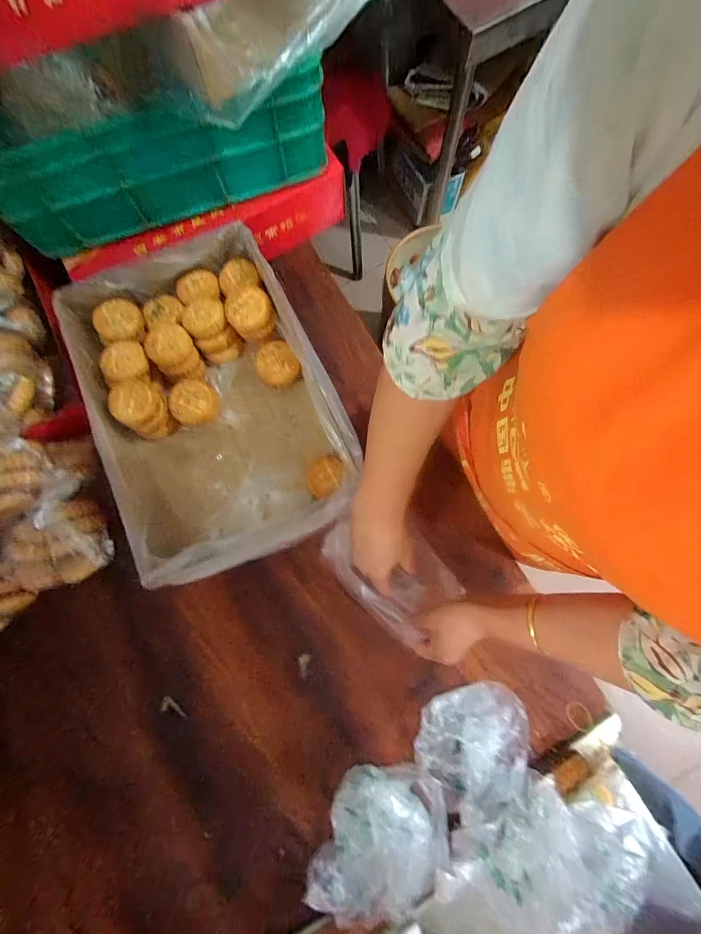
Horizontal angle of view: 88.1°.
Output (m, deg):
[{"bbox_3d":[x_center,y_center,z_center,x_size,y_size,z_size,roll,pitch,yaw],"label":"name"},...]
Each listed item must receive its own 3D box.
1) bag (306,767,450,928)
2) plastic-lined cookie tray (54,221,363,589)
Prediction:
[{"bbox_3d":[0.047,0.534,0.512,0.158,0.052,0.212,24,81,5],"label":"bag"},{"bbox_3d":[-0.199,-0.093,0.536,0.320,0.096,0.445,-21,80,-3],"label":"plastic-lined cookie tray"}]

